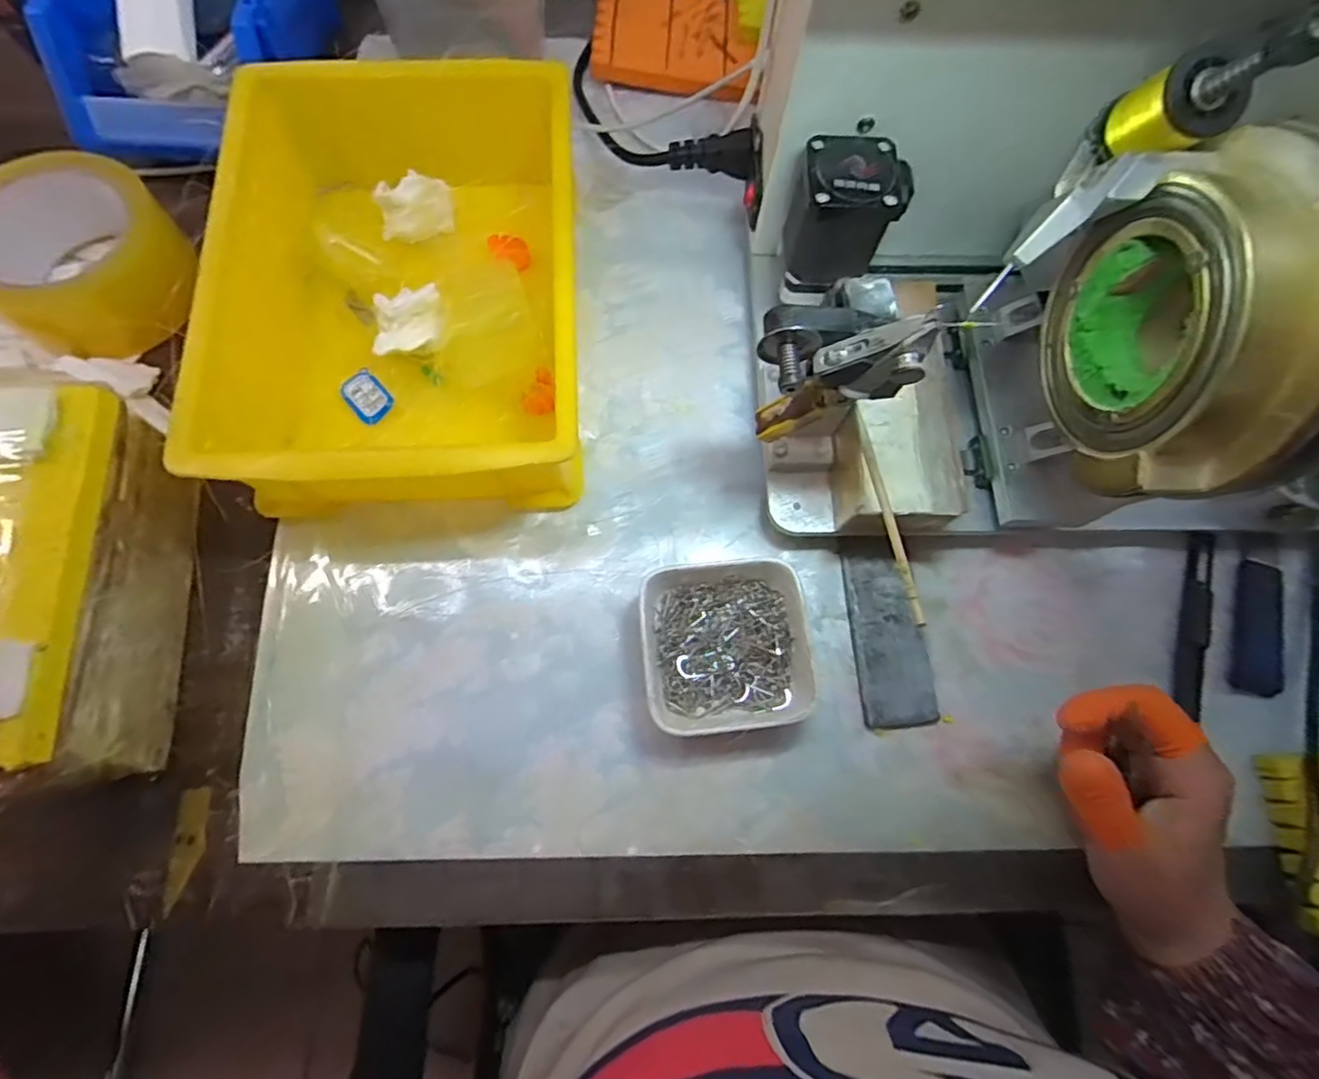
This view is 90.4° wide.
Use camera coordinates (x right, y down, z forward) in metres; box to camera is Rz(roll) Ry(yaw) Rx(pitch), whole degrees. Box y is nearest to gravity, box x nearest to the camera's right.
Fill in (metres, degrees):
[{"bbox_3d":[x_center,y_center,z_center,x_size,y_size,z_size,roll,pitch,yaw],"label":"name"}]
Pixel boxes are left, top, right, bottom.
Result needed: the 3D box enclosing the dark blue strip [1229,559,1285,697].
[{"bbox_3d":[0.318,0.045,0.346,0.024,0.004,0.072,18,73,4],"label":"dark blue strip"}]

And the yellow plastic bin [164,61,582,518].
[{"bbox_3d":[-0.133,-0.140,0.357,0.174,0.076,0.248,-3,73,-2],"label":"yellow plastic bin"}]

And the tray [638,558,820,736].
[{"bbox_3d":[0.032,0.053,0.324,0.080,0.031,0.079,-7,73,-4],"label":"tray"}]

